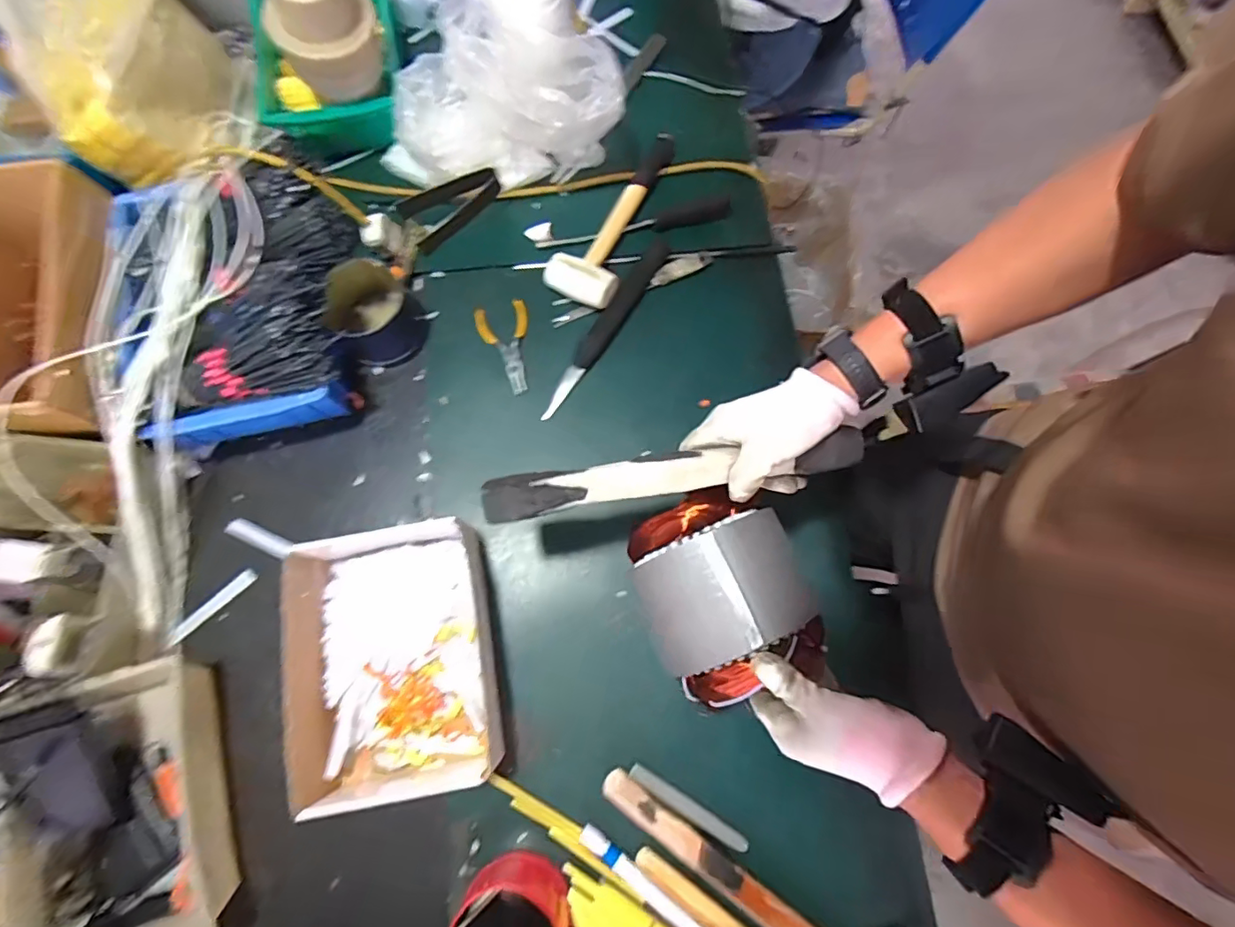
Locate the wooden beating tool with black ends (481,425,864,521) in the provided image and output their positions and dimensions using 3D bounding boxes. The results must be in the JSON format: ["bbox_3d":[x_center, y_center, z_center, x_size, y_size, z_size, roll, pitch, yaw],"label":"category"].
[{"bbox_3d":[0.046,0.008,0.459,0.311,0.020,0.036,-8,75,-2],"label":"wooden beating tool with black ends"}]

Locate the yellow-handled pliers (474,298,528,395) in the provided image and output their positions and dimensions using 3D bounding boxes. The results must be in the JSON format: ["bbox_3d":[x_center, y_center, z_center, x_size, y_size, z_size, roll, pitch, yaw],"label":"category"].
[{"bbox_3d":[-0.128,-0.142,0.668,0.062,0.007,0.115,-20,76,-7],"label":"yellow-handled pliers"}]

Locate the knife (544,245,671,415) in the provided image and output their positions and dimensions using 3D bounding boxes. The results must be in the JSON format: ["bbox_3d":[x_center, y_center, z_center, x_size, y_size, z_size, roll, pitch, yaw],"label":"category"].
[{"bbox_3d":[-0.014,-0.169,0.674,0.031,0.019,0.260,31,76,6],"label":"knife"}]

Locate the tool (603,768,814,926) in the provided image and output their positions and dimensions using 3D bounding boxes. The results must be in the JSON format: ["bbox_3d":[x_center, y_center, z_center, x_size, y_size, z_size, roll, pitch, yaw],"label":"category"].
[{"bbox_3d":[0.104,0.390,0.521,0.277,0.030,0.028,35,76,7],"label":"tool"}]

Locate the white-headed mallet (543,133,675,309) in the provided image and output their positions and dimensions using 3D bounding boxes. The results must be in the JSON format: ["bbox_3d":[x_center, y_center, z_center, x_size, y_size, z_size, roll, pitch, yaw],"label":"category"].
[{"bbox_3d":[-0.007,-0.322,0.703,0.090,0.044,0.267,19,75,3],"label":"white-headed mallet"}]

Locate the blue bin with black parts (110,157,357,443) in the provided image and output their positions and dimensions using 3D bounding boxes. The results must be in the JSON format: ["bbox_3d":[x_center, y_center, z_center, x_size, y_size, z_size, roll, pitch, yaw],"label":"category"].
[{"bbox_3d":[-0.407,-0.176,0.606,0.253,0.134,0.287,-9,75,-5],"label":"blue bin with black parts"}]

